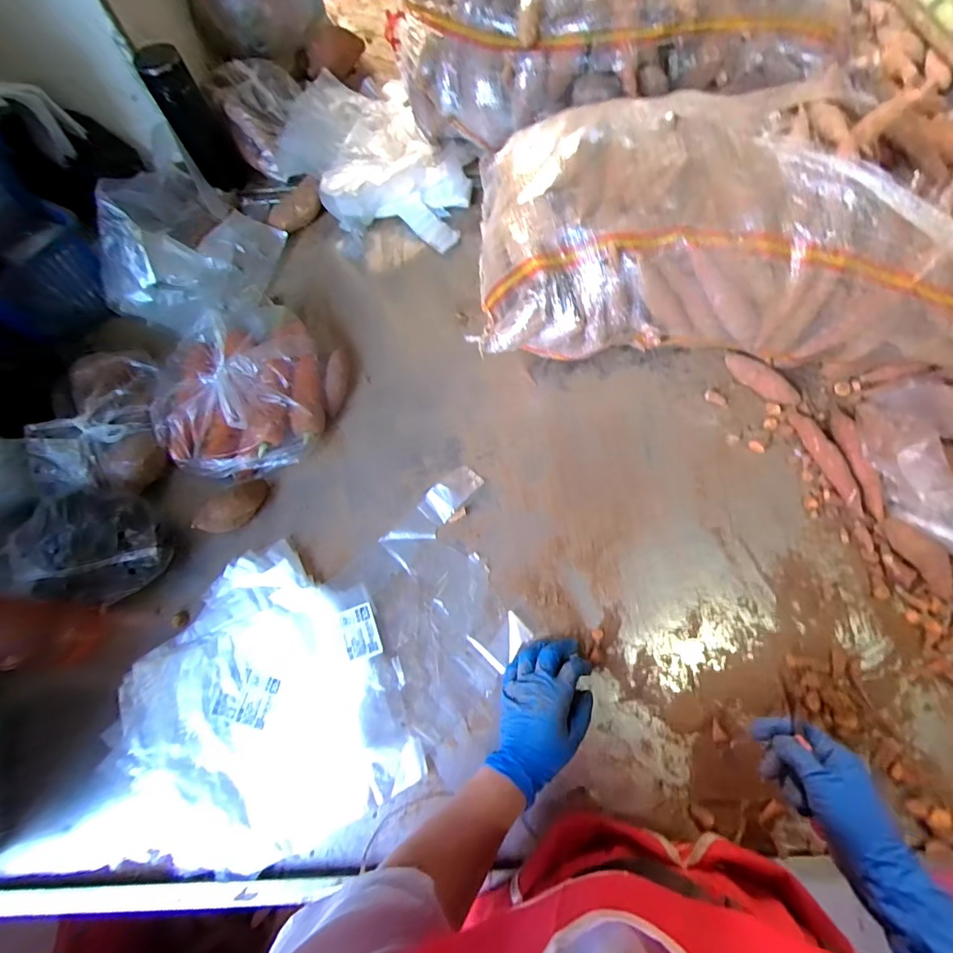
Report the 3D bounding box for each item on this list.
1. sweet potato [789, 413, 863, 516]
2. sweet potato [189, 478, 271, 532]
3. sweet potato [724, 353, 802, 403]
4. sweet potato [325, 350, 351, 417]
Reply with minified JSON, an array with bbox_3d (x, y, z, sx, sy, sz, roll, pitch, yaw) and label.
[{"bbox_3d":[0.437,-0.021,0.580,0.030,0.031,0.138,-11,69,-1],"label":"sweet potato"},{"bbox_3d":[-0.298,0.036,0.578,0.036,0.043,0.110,23,30,9],"label":"sweet potato"},{"bbox_3d":[0.383,-0.130,0.630,0.105,0.026,0.027,42,74,15],"label":"sweet potato"},{"bbox_3d":[-0.191,-0.132,0.645,0.030,0.026,0.097,1,68,0],"label":"sweet potato"}]

